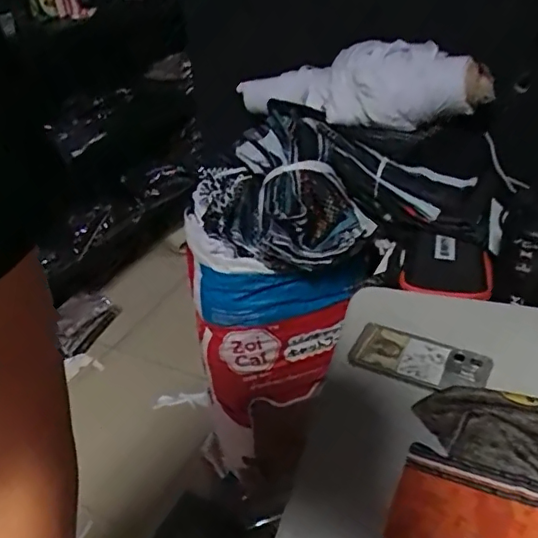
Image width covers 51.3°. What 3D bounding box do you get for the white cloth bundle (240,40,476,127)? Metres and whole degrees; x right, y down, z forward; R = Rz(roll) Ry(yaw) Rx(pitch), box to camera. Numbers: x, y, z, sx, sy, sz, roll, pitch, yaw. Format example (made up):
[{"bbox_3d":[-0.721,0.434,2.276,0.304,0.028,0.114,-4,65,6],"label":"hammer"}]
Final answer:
[{"bbox_3d":[0.132,-0.358,1.050,0.468,0.139,0.110,15,38,27],"label":"white cloth bundle"}]

